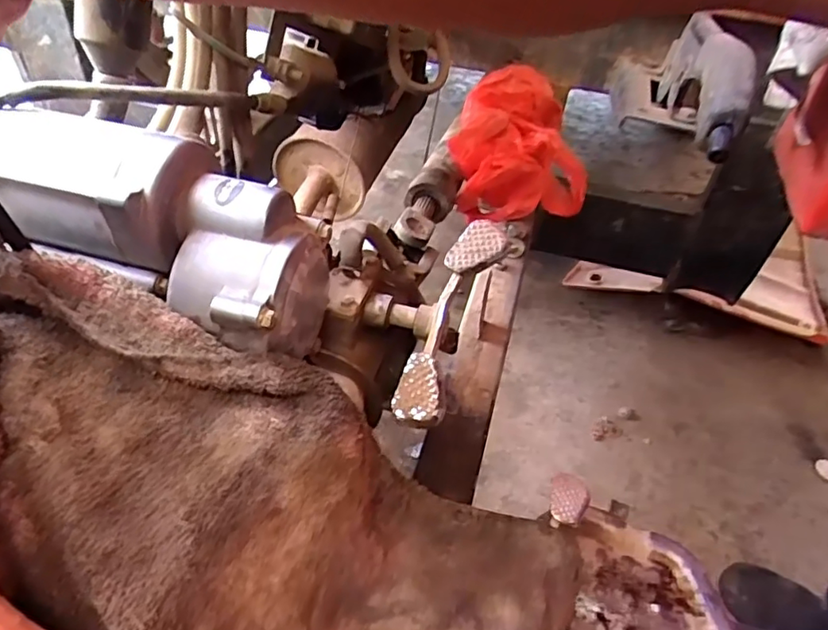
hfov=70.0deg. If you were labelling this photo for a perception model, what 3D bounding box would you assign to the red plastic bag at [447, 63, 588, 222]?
[{"bbox_3d":[0.119,-0.180,0.621,0.138,0.106,0.188,15,43,10],"label":"red plastic bag"}]

